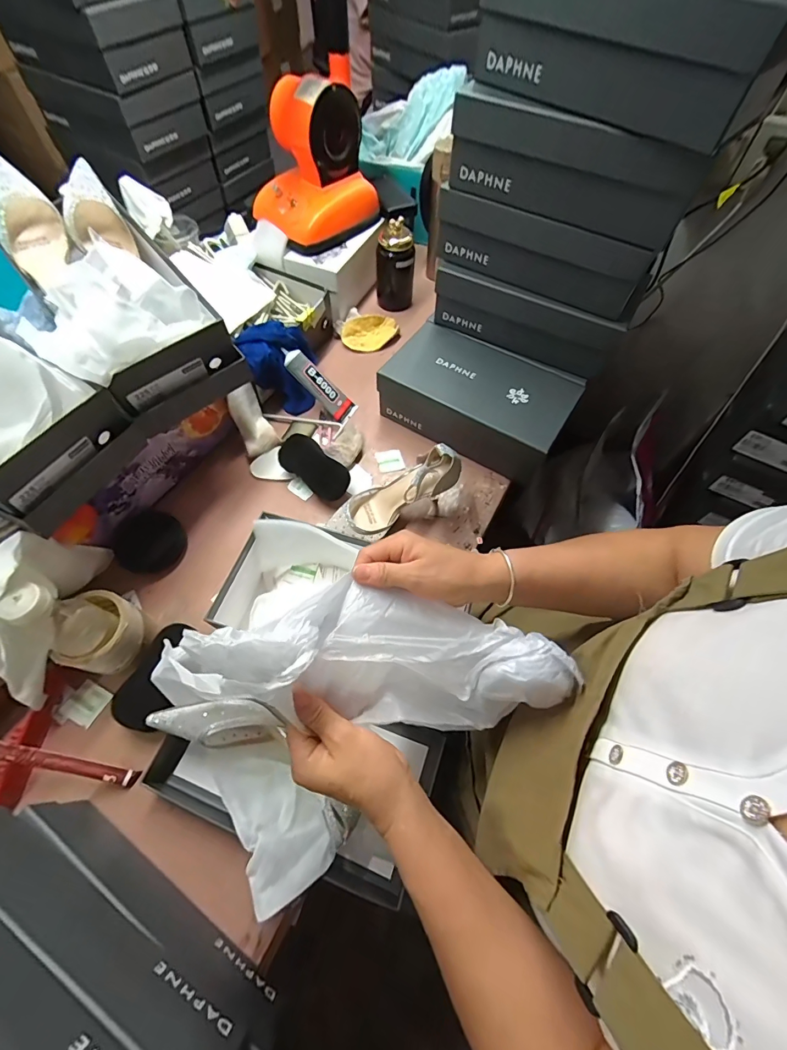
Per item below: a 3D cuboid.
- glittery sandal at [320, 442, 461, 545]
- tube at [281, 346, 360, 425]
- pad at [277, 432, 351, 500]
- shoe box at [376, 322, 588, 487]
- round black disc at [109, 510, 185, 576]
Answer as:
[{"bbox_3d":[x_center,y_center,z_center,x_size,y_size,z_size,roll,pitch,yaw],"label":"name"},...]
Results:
[{"bbox_3d":[-0.010,-0.047,0.599,0.199,0.141,0.084,-26,65,-14],"label":"glittery sandal"},{"bbox_3d":[-0.130,-0.244,0.722,0.150,0.034,0.044,42,61,-25],"label":"tube"},{"bbox_3d":[-0.125,-0.093,0.655,0.121,0.014,0.062,39,87,3],"label":"pad"},{"bbox_3d":[0.140,-0.216,0.701,0.291,0.097,0.170,28,65,13],"label":"shoe box"},{"bbox_3d":[-0.361,0.025,0.609,0.091,0.009,0.091,3,82,-20],"label":"round black disc"}]

